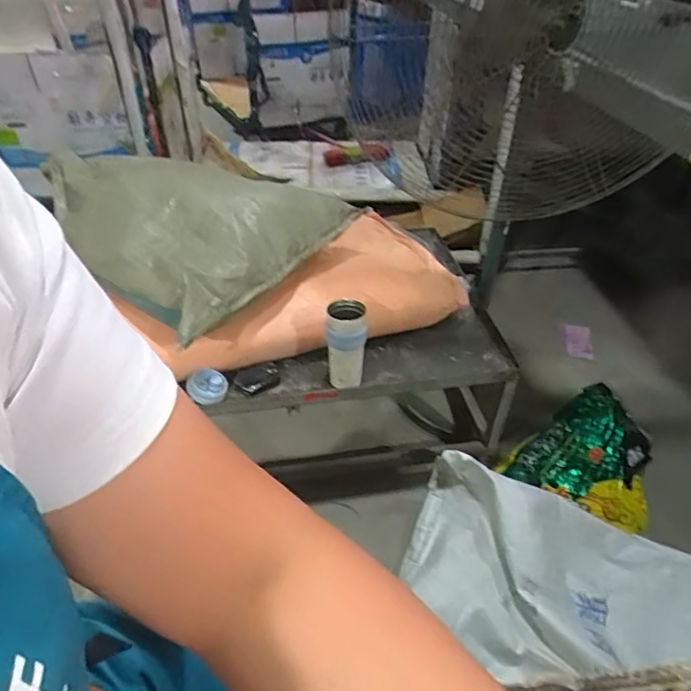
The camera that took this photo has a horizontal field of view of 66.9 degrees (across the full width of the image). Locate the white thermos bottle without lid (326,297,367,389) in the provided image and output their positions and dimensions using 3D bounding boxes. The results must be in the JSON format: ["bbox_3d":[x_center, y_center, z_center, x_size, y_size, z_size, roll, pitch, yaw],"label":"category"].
[{"bbox_3d":[0.001,0.005,1.123,0.083,0.182,0.063,-1,40,-2],"label":"white thermos bottle without lid"}]

